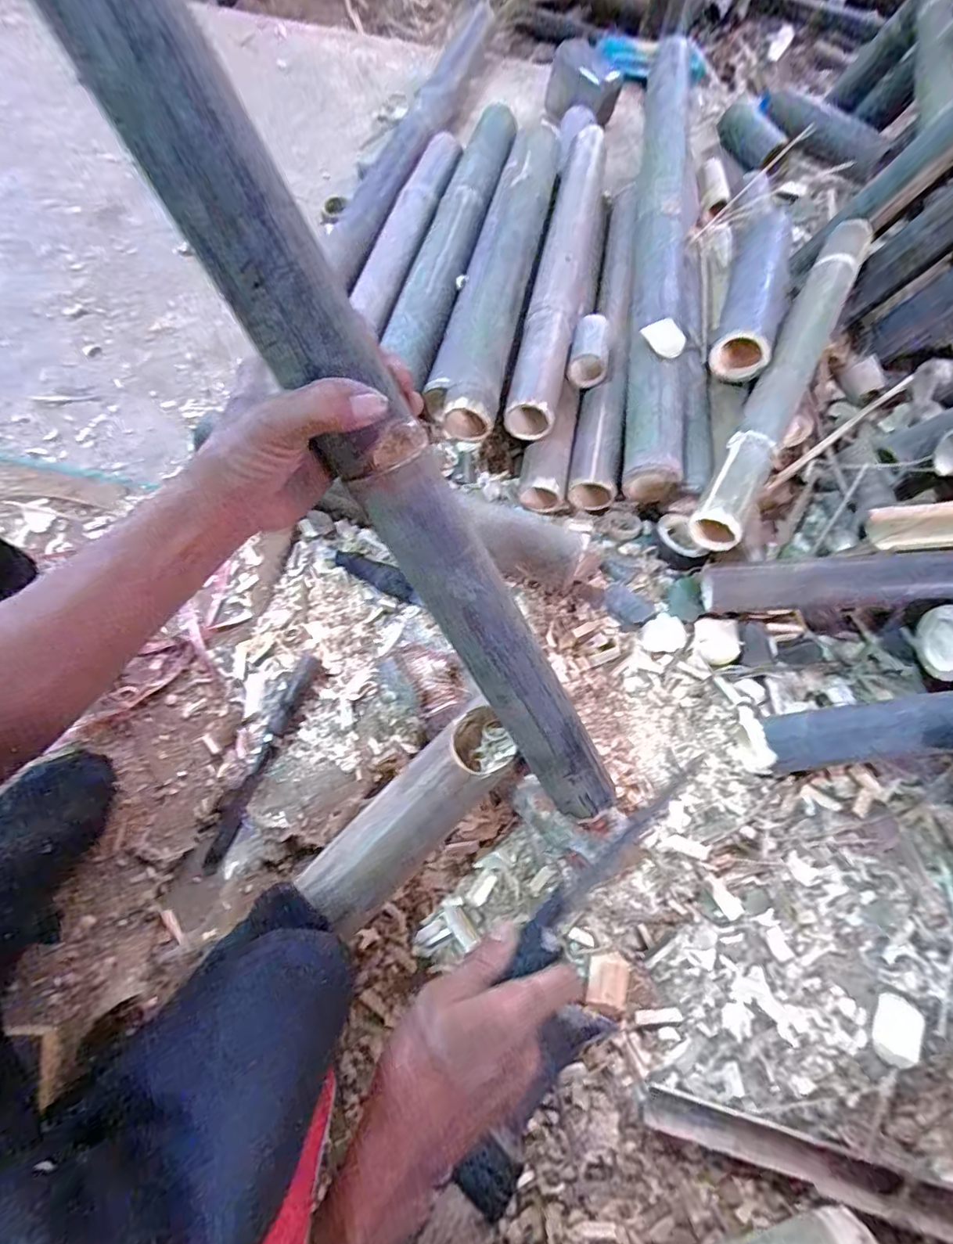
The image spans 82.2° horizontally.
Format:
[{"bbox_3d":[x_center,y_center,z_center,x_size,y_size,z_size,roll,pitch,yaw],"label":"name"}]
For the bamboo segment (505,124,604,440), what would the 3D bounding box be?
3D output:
[{"bbox_3d":[0.136,-0.557,0.833,0.086,0.060,0.639,12,67,2],"label":"bamboo segment"}]

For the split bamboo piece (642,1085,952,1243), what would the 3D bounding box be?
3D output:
[{"bbox_3d":[0.466,0.537,0.475,0.643,0.026,0.042,16,65,5],"label":"split bamboo piece"}]

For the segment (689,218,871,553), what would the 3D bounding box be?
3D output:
[{"bbox_3d":[0.444,-0.363,0.773,0.070,0.056,0.651,28,68,9],"label":"segment"}]

